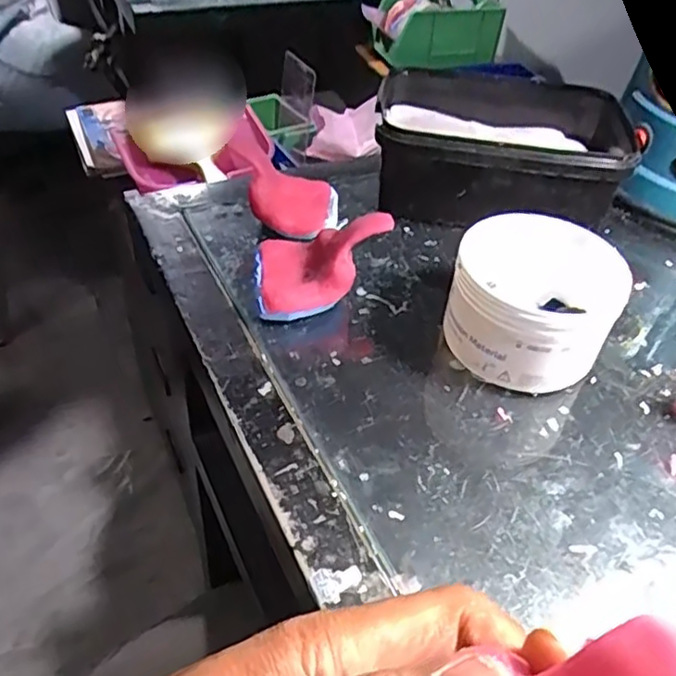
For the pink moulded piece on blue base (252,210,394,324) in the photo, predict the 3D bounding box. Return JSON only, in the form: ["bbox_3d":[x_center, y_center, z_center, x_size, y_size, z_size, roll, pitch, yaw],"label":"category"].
[{"bbox_3d":[-0.013,-0.052,0.397,0.082,0.056,0.067,-9,45,-15],"label":"pink moulded piece on blue base"}]

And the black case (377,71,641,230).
[{"bbox_3d":[0.120,-0.143,0.497,0.173,0.071,0.139,8,43,2],"label":"black case"}]

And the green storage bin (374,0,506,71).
[{"bbox_3d":[0.143,-0.430,0.906,0.172,0.085,0.075,-16,48,-21],"label":"green storage bin"}]

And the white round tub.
[{"bbox_3d":[0.106,-0.017,0.363,0.087,0.070,0.073,30,49,24],"label":"white round tub"}]

